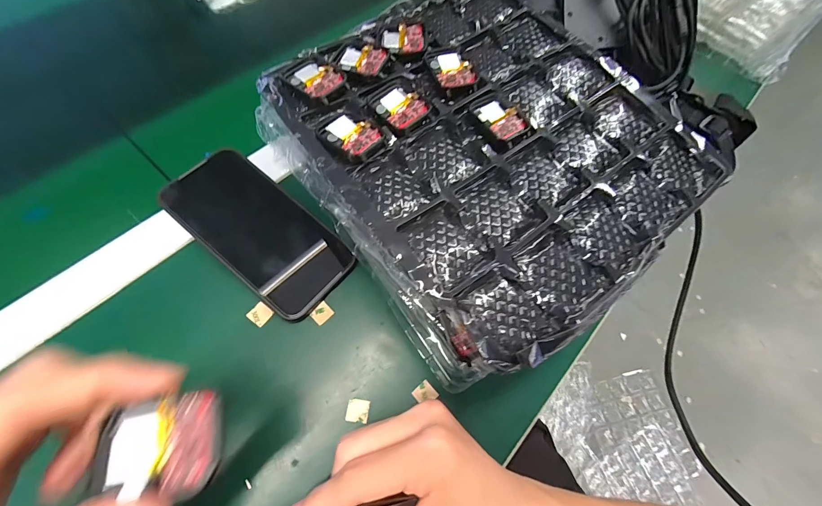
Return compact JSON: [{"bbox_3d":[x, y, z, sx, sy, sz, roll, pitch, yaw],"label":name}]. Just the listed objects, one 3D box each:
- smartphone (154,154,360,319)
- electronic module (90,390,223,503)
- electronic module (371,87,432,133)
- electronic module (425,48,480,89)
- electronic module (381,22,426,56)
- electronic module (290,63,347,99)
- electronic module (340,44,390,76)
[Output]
[{"bbox_3d":[-0.128,-0.021,0.289,0.161,0.014,0.075,41,72,6],"label":"smartphone"},{"bbox_3d":[-0.097,0.075,0.135,0.041,0.005,0.036,-9,61,-10],"label":"electronic module"},{"bbox_3d":[-0.007,-0.108,0.266,0.034,0.013,0.037,-38,75,-21],"label":"electronic module"},{"bbox_3d":[0.032,-0.151,0.282,0.034,0.005,0.046,-16,63,-13],"label":"electronic module"},{"bbox_3d":[-0.006,-0.181,0.295,0.036,0.009,0.032,-2,66,-8],"label":"electronic module"},{"bbox_3d":[-0.069,-0.129,0.260,0.037,0.005,0.033,44,68,13],"label":"electronic module"},{"bbox_3d":[-0.038,-0.155,0.279,0.037,0.008,0.031,16,65,1],"label":"electronic module"}]

